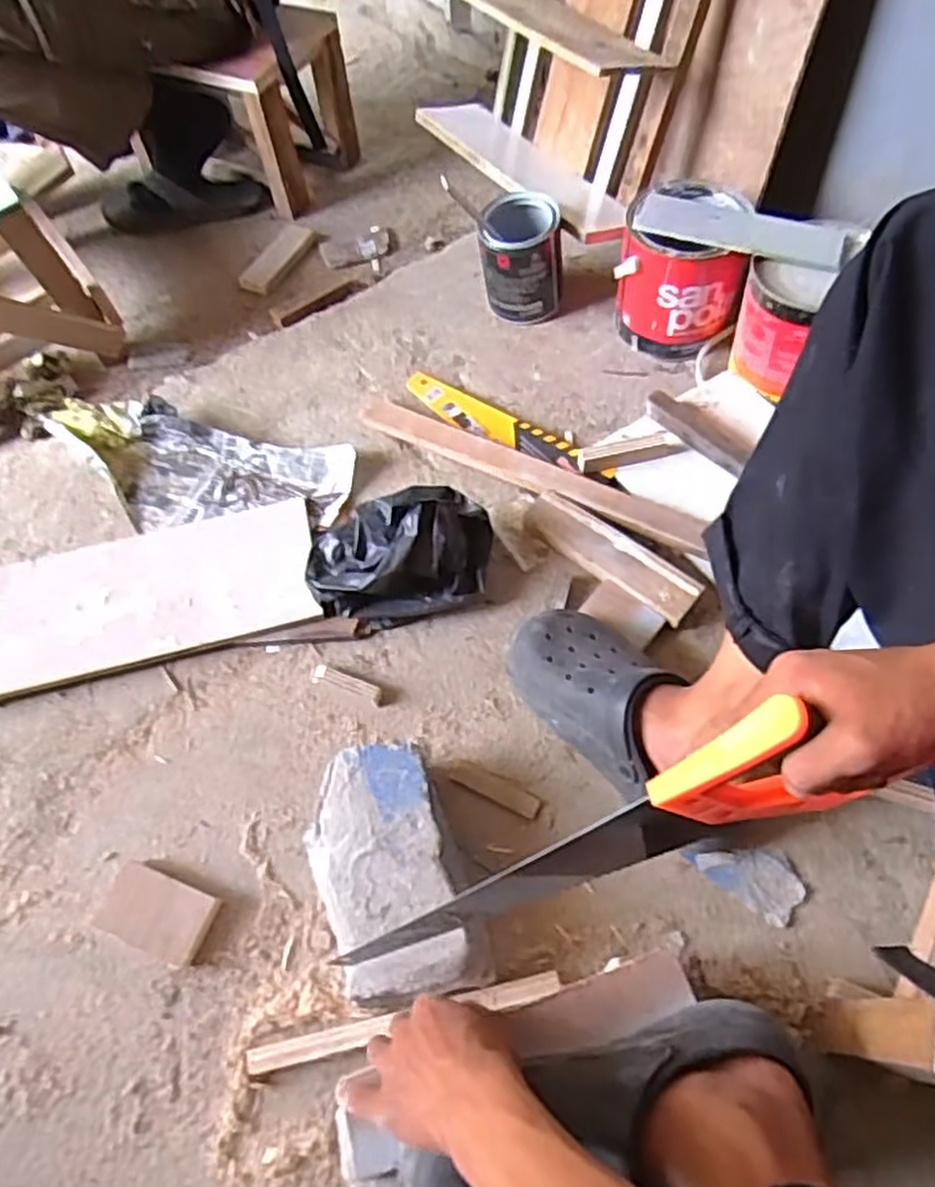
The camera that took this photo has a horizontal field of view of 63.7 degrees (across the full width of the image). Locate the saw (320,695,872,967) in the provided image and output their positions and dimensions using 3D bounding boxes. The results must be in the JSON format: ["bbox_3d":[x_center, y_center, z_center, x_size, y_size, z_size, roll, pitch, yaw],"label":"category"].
[{"bbox_3d":[0.069,0.185,0.503,0.396,0.099,0.042,-40,55,31],"label":"saw"}]

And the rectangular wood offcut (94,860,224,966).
[{"bbox_3d":[-0.280,0.287,0.680,0.103,0.015,0.063,19,63,13],"label":"rectangular wood offcut"}]

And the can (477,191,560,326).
[{"bbox_3d":[0.070,-0.452,1.022,0.104,0.129,0.104,-1,60,2],"label":"can"}]

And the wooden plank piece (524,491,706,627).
[{"bbox_3d":[0.157,-0.044,0.835,0.212,0.027,0.055,37,68,21],"label":"wooden plank piece"}]

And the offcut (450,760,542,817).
[{"bbox_3d":[0.026,0.189,0.728,0.092,0.004,0.022,24,64,16],"label":"offcut"}]

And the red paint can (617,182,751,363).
[{"bbox_3d":[0.272,-0.419,0.974,0.147,0.163,0.160,-1,60,2],"label":"red paint can"}]

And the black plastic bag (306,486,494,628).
[{"bbox_3d":[-0.074,-0.048,0.811,0.199,0.085,0.129,-12,60,-4],"label":"black plastic bag"}]

